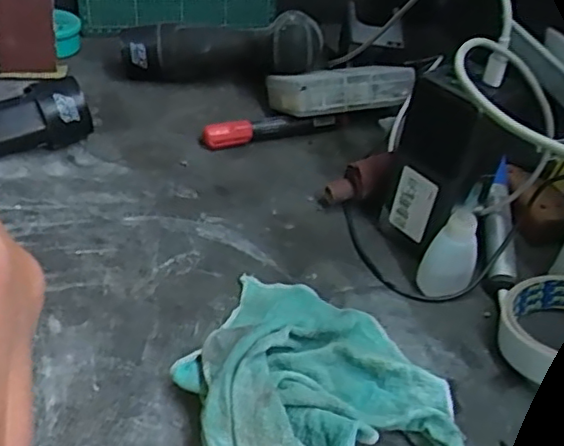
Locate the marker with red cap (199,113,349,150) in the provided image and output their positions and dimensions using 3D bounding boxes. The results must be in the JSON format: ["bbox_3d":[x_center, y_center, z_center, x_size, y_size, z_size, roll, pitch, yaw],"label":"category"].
[{"bbox_3d":[-0.006,-0.083,0.538,0.127,0.024,0.014,-11,44,-20],"label":"marker with red cap"}]

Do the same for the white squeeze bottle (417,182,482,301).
[{"bbox_3d":[0.109,0.013,0.393,0.027,0.084,0.024,-7,43,-16],"label":"white squeeze bottle"}]

